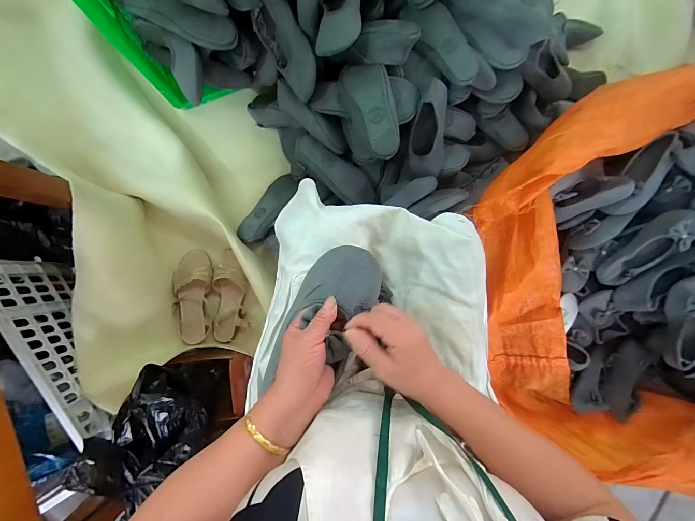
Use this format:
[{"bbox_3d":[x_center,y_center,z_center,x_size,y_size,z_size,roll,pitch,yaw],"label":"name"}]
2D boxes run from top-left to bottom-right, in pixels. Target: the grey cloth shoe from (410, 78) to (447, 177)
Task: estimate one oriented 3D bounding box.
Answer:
[{"bbox_3d":[0.193,-0.299,0.717,0.090,0.217,0.048,-11,47,-4],"label":"grey cloth shoe"}]

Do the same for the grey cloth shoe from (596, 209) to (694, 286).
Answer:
[{"bbox_3d":[0.741,-0.029,0.751,0.243,0.050,0.079,-42,92,16],"label":"grey cloth shoe"}]

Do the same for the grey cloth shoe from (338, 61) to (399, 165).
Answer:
[{"bbox_3d":[0.049,-0.321,0.676,0.111,0.093,0.205,-10,90,-4],"label":"grey cloth shoe"}]

